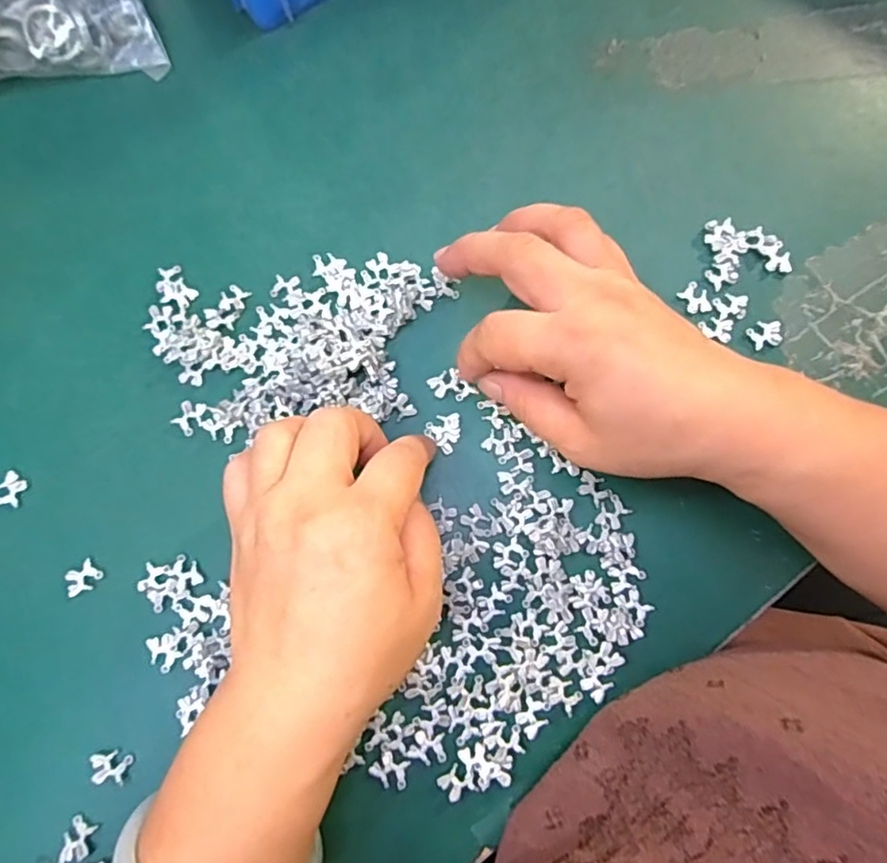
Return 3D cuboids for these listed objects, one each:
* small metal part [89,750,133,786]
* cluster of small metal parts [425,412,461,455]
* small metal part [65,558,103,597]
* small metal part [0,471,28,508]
[{"bbox_3d":[-0.140,0.141,0.251,0.015,0.005,0.012,5,79,2],"label":"small metal part"},{"bbox_3d":[0.002,-0.001,0.277,0.017,0.004,0.017,-43,82,-7],"label":"cluster of small metal parts"},{"bbox_3d":[-0.161,0.066,0.267,0.015,0.004,0.011,-40,81,-6],"label":"small metal part"},{"bbox_3d":[-0.199,0.026,0.275,0.011,0.006,0.016,8,80,2],"label":"small metal part"}]

